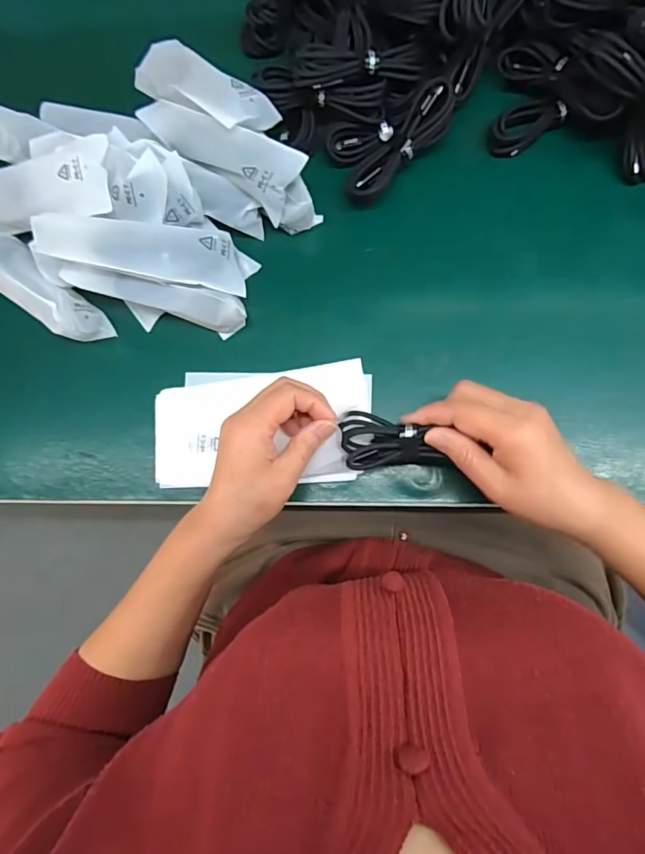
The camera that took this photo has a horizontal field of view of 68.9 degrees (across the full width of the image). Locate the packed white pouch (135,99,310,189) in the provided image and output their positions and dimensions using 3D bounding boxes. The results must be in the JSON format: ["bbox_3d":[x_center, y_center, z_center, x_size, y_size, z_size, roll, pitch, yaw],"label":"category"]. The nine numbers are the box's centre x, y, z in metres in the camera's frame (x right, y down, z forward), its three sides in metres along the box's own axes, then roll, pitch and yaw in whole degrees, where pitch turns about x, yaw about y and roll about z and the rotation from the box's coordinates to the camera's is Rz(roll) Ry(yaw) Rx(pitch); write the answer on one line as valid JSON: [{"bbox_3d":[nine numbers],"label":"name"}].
[{"bbox_3d":[-0.087,-0.233,0.385,0.153,0.020,0.040,30,87,8],"label":"packed white pouch"}]

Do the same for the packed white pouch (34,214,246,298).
[{"bbox_3d":[-0.137,-0.138,0.367,0.150,0.027,0.042,6,84,-14],"label":"packed white pouch"}]

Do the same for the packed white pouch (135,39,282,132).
[{"bbox_3d":[-0.108,-0.297,0.414,0.151,0.028,0.049,37,88,20],"label":"packed white pouch"}]

